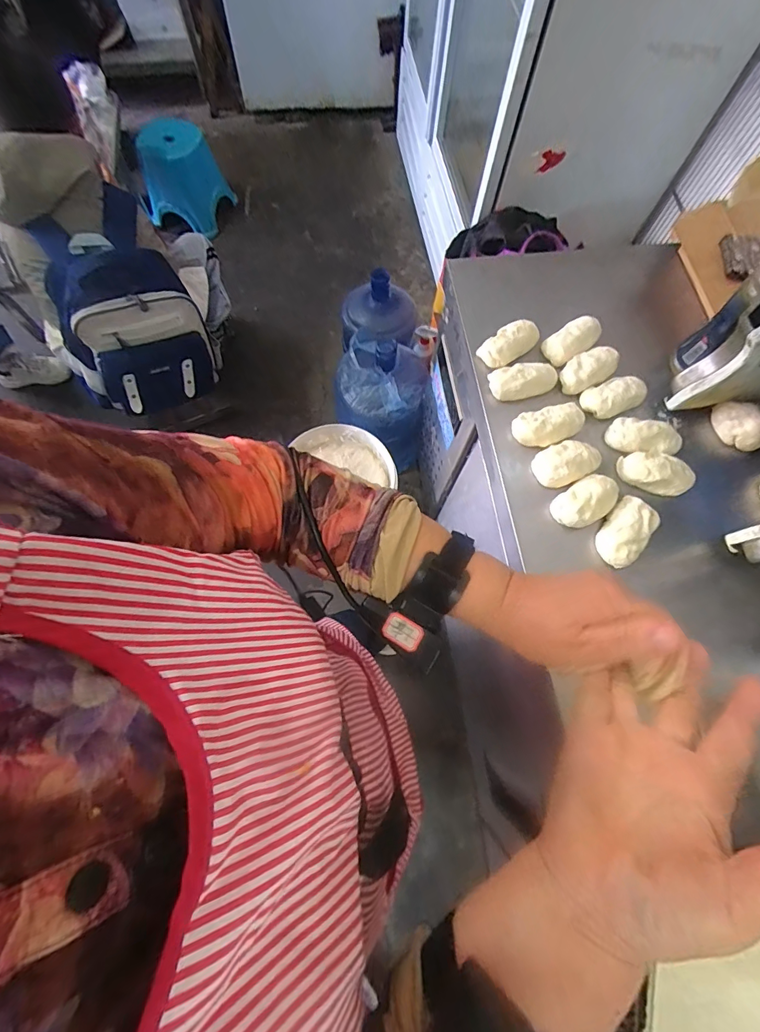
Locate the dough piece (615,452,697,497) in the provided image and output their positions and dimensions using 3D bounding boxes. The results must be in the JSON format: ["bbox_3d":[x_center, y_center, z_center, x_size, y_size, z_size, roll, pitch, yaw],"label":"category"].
[{"bbox_3d":[0.400,-0.063,0.605,0.103,0.045,0.062,22,72,5],"label":"dough piece"}]

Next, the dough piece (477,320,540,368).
[{"bbox_3d":[0.208,-0.278,0.666,0.099,0.031,0.051,-36,76,-13],"label":"dough piece"}]

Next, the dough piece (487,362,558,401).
[{"bbox_3d":[0.223,-0.212,0.643,0.100,0.032,0.050,-13,72,-7],"label":"dough piece"}]

